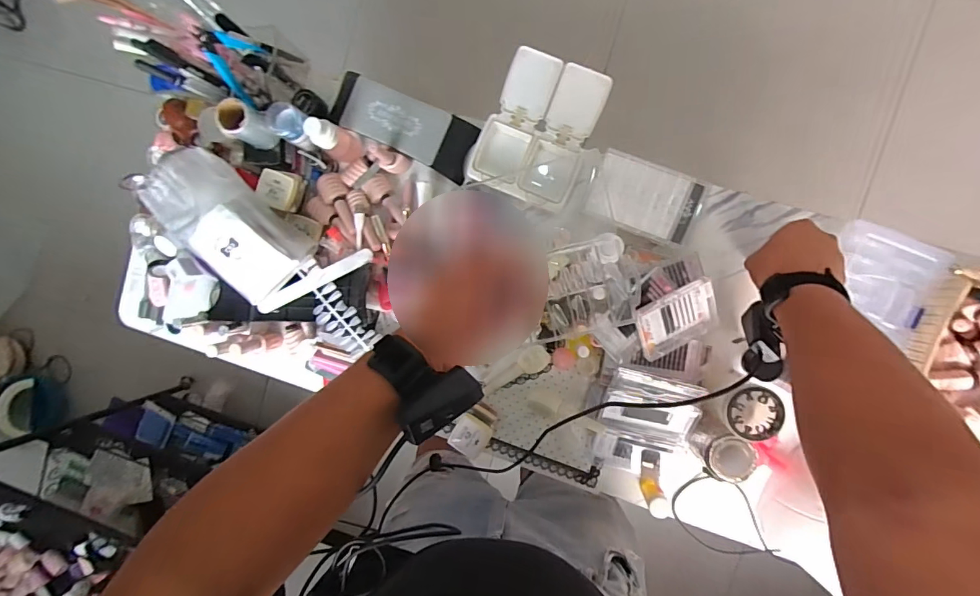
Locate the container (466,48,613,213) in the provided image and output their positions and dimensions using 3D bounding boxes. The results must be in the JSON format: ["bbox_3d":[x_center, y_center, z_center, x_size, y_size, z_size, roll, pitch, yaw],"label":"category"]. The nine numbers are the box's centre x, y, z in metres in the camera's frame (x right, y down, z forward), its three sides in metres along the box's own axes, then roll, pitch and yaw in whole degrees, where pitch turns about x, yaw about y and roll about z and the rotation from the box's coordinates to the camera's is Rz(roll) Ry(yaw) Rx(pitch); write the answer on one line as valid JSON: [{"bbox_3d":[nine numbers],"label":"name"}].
[{"bbox_3d":[0.064,-0.219,0.603,0.142,0.072,0.173,24,96,5],"label":"container"}]

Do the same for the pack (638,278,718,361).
[{"bbox_3d":[0.231,0.030,0.550,0.102,0.013,0.077,-28,116,-2],"label":"pack"}]

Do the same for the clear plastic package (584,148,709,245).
[{"bbox_3d":[0.198,-0.127,0.567,0.133,0.016,0.082,22,95,5],"label":"clear plastic package"}]

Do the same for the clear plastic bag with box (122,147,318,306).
[{"bbox_3d":[-0.345,-0.095,0.575,0.116,0.064,0.208,-43,87,7],"label":"clear plastic bag with box"}]

